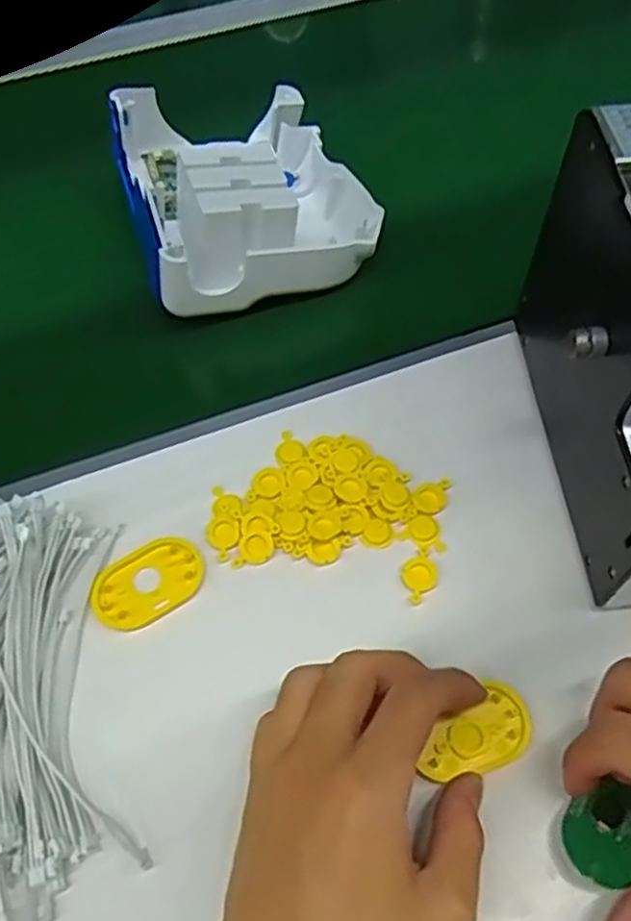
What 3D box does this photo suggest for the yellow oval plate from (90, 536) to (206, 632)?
[{"bbox_3d":[-0.083,0.060,0.357,0.055,0.006,0.037,-31,64,-20],"label":"yellow oval plate"}]

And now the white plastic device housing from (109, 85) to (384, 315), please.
[{"bbox_3d":[-0.049,-0.187,0.475,0.142,0.067,0.179,-15,60,-12],"label":"white plastic device housing"}]

